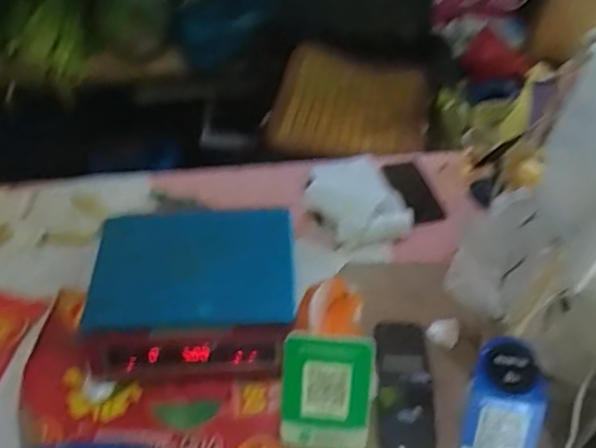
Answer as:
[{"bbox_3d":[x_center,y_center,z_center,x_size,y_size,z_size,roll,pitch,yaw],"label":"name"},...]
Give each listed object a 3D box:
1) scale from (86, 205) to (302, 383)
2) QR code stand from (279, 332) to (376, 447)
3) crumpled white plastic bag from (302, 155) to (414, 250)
[{"bbox_3d":[-0.160,0.094,0.937,0.298,0.098,0.264,-3,47,-2],"label":"scale"},{"bbox_3d":[0.038,0.223,0.801,0.117,0.144,0.095,2,47,3],"label":"QR code stand"},{"bbox_3d":[0.109,-0.042,1.115,0.171,0.047,0.193,-19,50,-16],"label":"crumpled white plastic bag"}]

